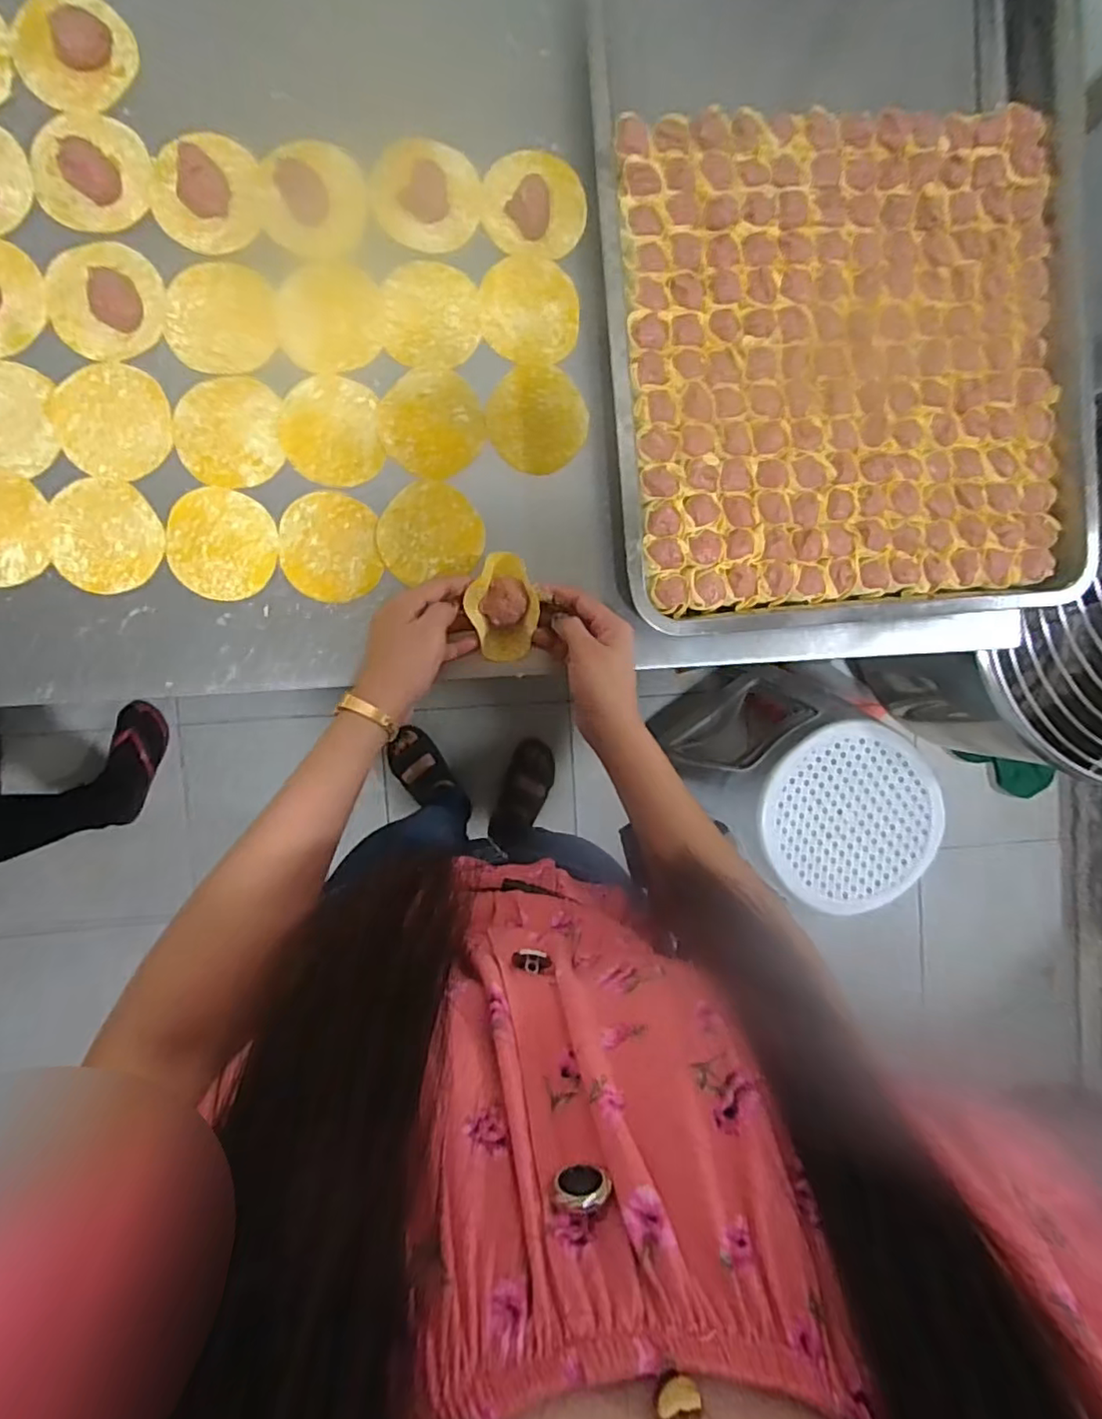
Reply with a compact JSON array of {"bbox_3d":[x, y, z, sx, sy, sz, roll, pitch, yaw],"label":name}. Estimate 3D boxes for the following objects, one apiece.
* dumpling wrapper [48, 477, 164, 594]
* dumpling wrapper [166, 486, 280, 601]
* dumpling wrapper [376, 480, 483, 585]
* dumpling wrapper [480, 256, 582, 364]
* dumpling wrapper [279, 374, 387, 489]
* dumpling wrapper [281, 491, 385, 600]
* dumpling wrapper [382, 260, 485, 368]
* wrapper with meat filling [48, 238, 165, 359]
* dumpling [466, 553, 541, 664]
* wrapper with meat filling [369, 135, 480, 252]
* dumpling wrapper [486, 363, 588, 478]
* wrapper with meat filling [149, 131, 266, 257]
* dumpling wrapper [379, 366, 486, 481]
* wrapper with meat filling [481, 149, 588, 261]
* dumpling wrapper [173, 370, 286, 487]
[{"bbox_3d":[-0.337,-0.132,0.465,0.077,0.004,0.083,0,93,-6],"label":"dumpling wrapper"},{"bbox_3d":[-0.255,-0.127,0.474,0.080,0.004,0.078,0,93,-6],"label":"dumpling wrapper"},{"bbox_3d":[-0.097,-0.143,0.493,0.081,0.004,0.073,-12,96,-6],"label":"dumpling wrapper"},{"bbox_3d":[-0.017,-0.318,0.492,0.077,0.007,0.079,2,97,-9],"label":"dumpling wrapper"},{"bbox_3d":[-0.171,-0.217,0.479,0.072,0.004,0.082,-9,97,-7],"label":"dumpling wrapper"},{"bbox_3d":[-0.175,-0.128,0.486,0.074,0.004,0.084,-10,95,-7],"label":"dumpling wrapper"},{"bbox_3d":[-0.093,-0.309,0.482,0.074,0.004,0.076,-1,97,-10],"label":"dumpling wrapper"},{"bbox_3d":[-0.332,-0.306,0.454,0.081,0.012,0.085,0,93,-6],"label":"wrapper with meat filling"},{"bbox_3d":[-0.038,-0.082,0.488,0.053,0.032,0.083,9,91,-10],"label":"dumpling"},{"bbox_3d":[-0.095,-0.394,0.466,0.082,0.022,0.072,-21,95,-5],"label":"wrapper with meat filling"},{"bbox_3d":[-0.011,-0.236,0.499,0.079,0.006,0.081,0,93,-6],"label":"dumpling wrapper"},{"bbox_3d":[-0.254,-0.385,0.451,0.080,0.029,0.079,0,93,-6],"label":"wrapper with meat filling"},{"bbox_3d":[-0.094,-0.227,0.487,0.079,0.004,0.084,11,91,-7],"label":"dumpling wrapper"},{"bbox_3d":[-0.011,-0.404,0.483,0.081,0.027,0.082,8,92,-7],"label":"wrapper with meat filling"},{"bbox_3d":[-0.246,-0.213,0.471,0.076,0.004,0.083,-3,92,-8],"label":"dumpling wrapper"}]

